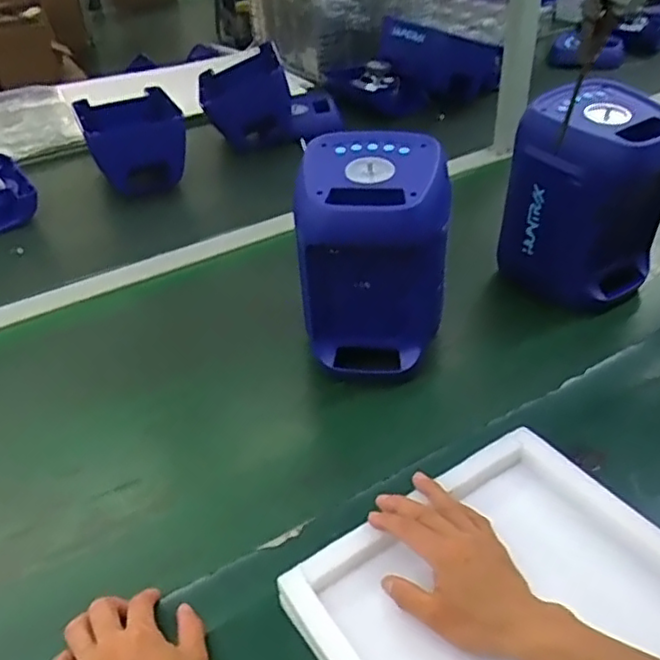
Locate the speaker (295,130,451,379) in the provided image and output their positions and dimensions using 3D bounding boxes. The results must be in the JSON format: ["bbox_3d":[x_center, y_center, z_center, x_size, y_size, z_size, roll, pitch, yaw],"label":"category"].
[{"bbox_3d":[0.052,-0.088,0.782,0.159,0.222,0.173,6,40,13],"label":"speaker"}]

